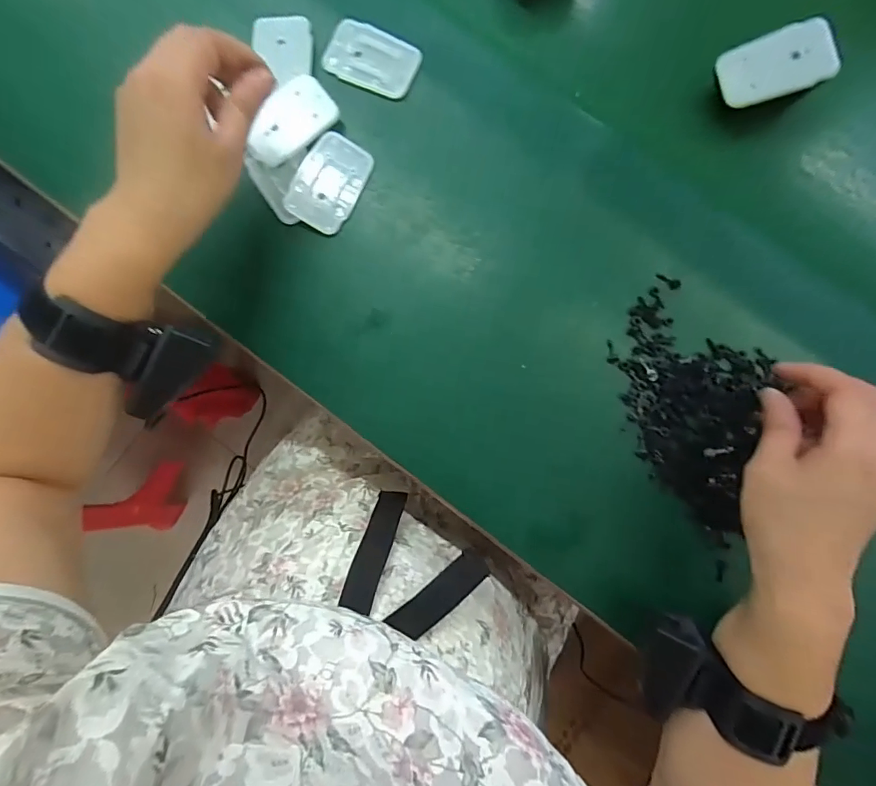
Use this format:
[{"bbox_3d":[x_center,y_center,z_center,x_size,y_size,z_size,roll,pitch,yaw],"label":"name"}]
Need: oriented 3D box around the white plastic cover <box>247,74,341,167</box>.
[{"bbox_3d":[-0.109,-0.199,0.340,0.068,0.012,0.042,-41,86,-3],"label":"white plastic cover"}]

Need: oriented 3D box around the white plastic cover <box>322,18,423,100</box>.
[{"bbox_3d":[-0.050,-0.255,0.356,0.069,0.010,0.044,20,85,2],"label":"white plastic cover"}]

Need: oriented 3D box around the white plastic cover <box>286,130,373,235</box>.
[{"bbox_3d":[-0.080,-0.157,0.345,0.046,0.009,0.069,25,85,3],"label":"white plastic cover"}]

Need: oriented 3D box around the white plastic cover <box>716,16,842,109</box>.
[{"bbox_3d":[0.239,-0.233,0.329,0.069,0.005,0.045,-8,89,21],"label":"white plastic cover"}]

